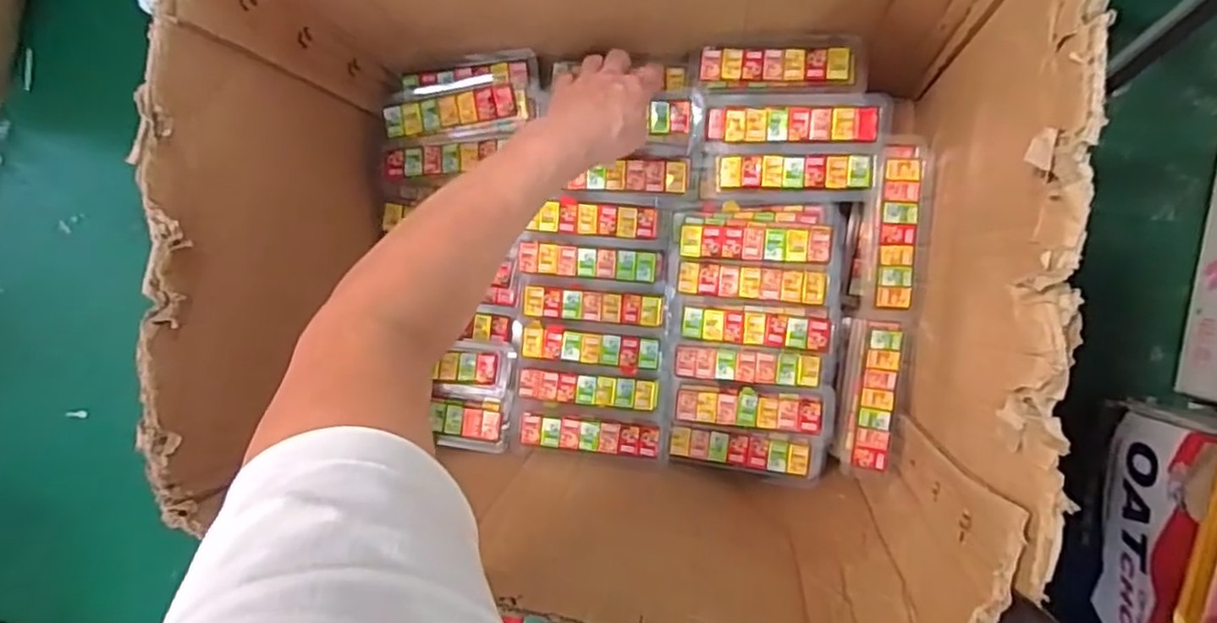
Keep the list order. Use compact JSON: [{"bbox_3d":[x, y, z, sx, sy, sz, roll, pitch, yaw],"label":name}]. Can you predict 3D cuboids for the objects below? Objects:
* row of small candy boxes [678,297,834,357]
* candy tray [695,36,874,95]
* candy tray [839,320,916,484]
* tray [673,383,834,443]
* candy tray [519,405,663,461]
[{"bbox_3d":[0.123,0.013,0.549,0.125,0.022,0.039,5,94,9],"label":"row of small candy boxes"},{"bbox_3d":[0.142,-0.205,0.541,0.140,0.015,0.045,2,93,9],"label":"candy tray"},{"bbox_3d":[0.232,0.078,0.557,0.047,0.027,0.136,8,94,9],"label":"candy tray"},{"bbox_3d":[0.123,0.085,0.557,0.131,0.023,0.042,7,94,9],"label":"tray"},{"bbox_3d":[-0.016,0.106,0.571,0.124,0.027,0.035,3,93,9],"label":"candy tray"}]

